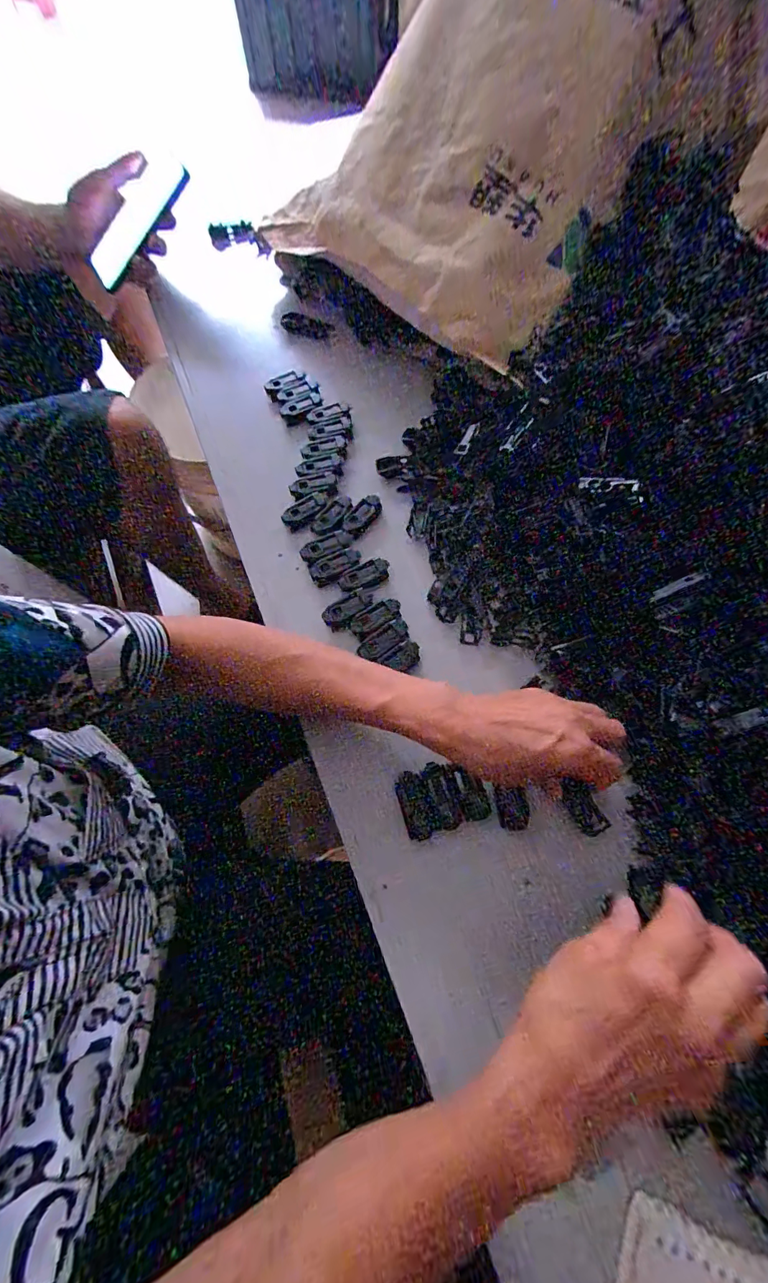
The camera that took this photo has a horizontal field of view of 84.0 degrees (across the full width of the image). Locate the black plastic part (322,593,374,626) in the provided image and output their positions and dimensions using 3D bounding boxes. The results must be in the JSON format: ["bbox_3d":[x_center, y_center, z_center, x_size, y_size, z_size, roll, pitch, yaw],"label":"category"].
[{"bbox_3d":[-0.034,-0.031,0.396,0.049,0.004,0.020,-24,71,-6],"label":"black plastic part"}]

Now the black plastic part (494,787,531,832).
[{"bbox_3d":[0.101,0.130,0.331,0.023,0.006,0.032,-11,71,-1],"label":"black plastic part"}]

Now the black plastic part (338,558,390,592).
[{"bbox_3d":[-0.018,-0.062,0.401,0.049,0.004,0.023,-19,71,-4],"label":"black plastic part"}]

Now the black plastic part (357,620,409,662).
[{"bbox_3d":[0.001,-0.001,0.380,0.048,0.004,0.021,-34,73,-9],"label":"black plastic part"}]

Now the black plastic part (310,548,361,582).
[{"bbox_3d":[-0.046,-0.074,0.409,0.050,0.006,0.021,-25,71,-6],"label":"black plastic part"}]

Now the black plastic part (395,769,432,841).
[{"bbox_3d":[0.023,0.131,0.341,0.020,0.006,0.052,-14,84,-2],"label":"black plastic part"}]

